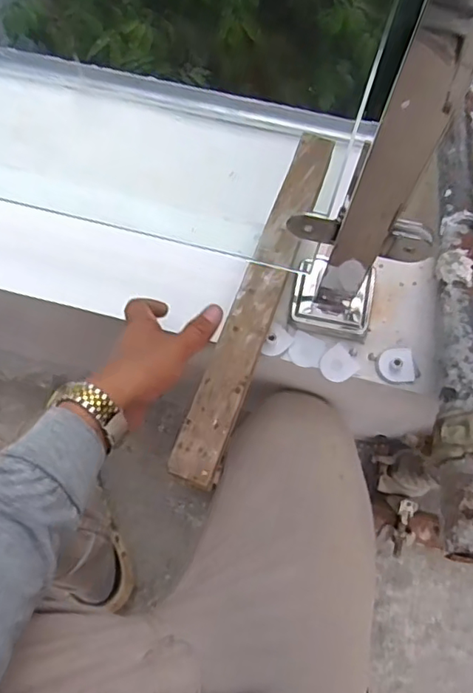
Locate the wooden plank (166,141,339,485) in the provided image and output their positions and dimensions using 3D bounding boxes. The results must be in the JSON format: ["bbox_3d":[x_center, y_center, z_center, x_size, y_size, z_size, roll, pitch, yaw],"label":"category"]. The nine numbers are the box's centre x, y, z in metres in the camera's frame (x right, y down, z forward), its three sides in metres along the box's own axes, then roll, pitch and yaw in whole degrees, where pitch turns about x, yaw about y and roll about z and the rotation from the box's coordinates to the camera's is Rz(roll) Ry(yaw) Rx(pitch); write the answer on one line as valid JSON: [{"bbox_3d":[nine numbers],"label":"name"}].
[{"bbox_3d":[0.022,-0.052,0.551,0.045,0.017,0.382,19,72,5],"label":"wooden plank"}]

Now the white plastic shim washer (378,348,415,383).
[{"bbox_3d":[0.168,0.019,0.582,0.037,0.005,0.035,-2,71,-2],"label":"white plastic shim washer"}]

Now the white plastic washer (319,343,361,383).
[{"bbox_3d":[0.107,0.020,0.583,0.036,0.004,0.036,-41,73,-6],"label":"white plastic washer"}]

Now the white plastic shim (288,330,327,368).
[{"bbox_3d":[0.074,0.005,0.589,0.034,0.004,0.037,21,72,6],"label":"white plastic shim"}]

